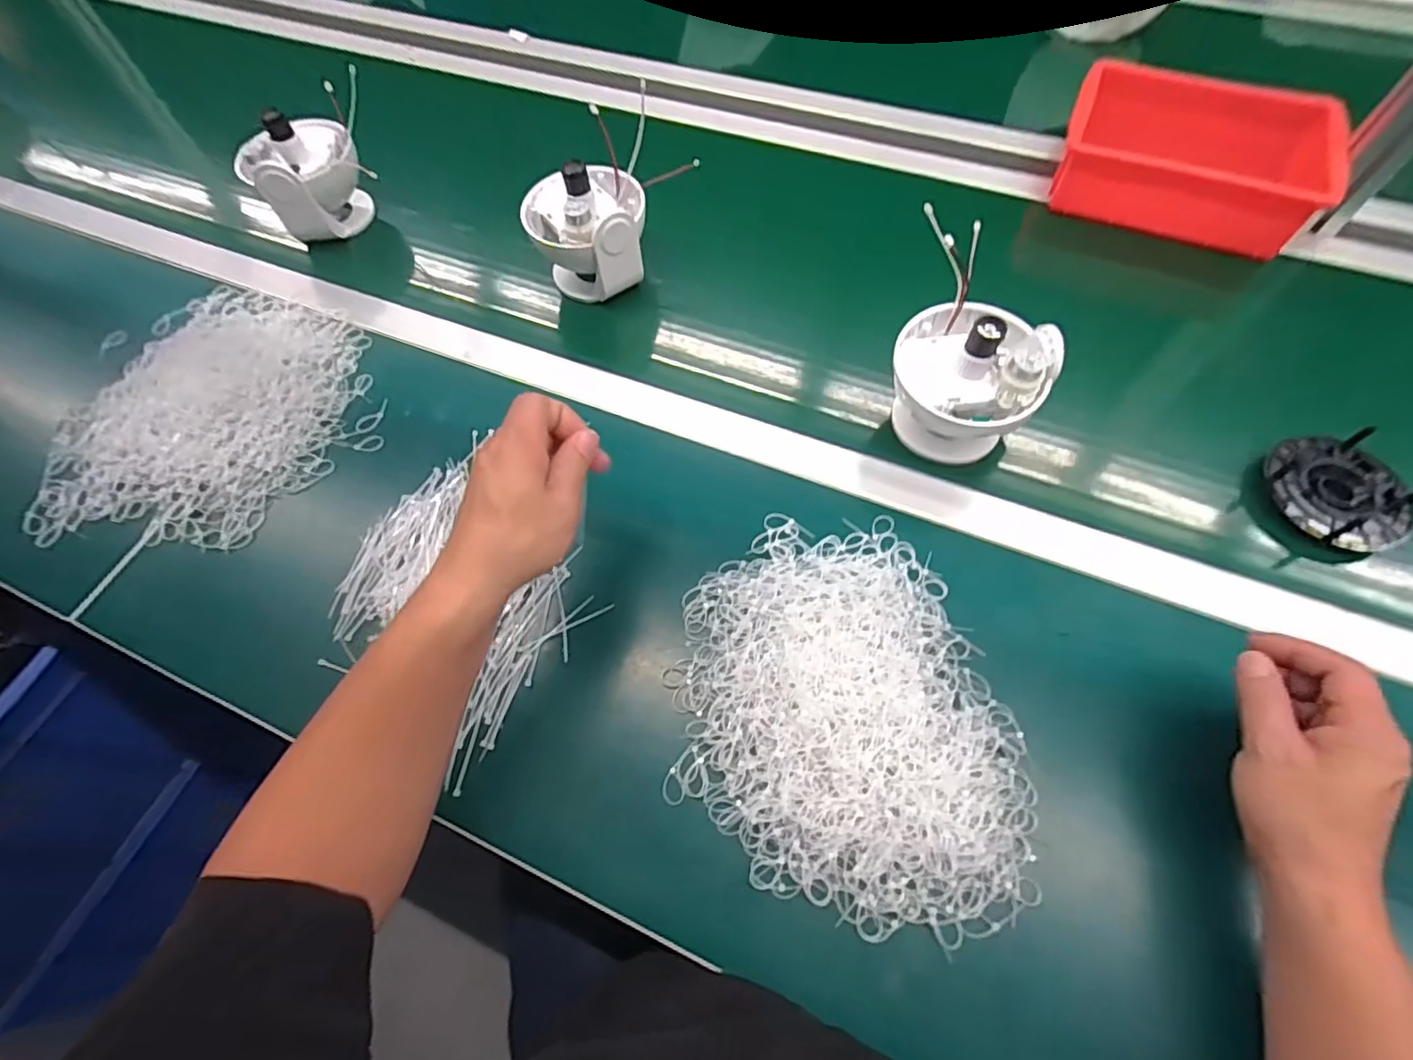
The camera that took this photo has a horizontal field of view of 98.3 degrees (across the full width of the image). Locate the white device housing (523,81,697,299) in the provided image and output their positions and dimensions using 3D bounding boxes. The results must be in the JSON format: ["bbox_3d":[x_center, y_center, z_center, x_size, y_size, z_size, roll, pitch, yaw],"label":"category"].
[{"bbox_3d":[-0.116,-0.308,0.613,0.121,0.105,0.114,29,69,16],"label":"white device housing"}]

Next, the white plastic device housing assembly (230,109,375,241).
[{"bbox_3d":[-0.432,-0.387,0.667,0.115,0.111,0.095,-32,67,-12],"label":"white plastic device housing assembly"}]

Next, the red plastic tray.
[{"bbox_3d":[0.502,-0.390,0.642,0.246,0.072,0.165,19,67,12],"label":"red plastic tray"}]

